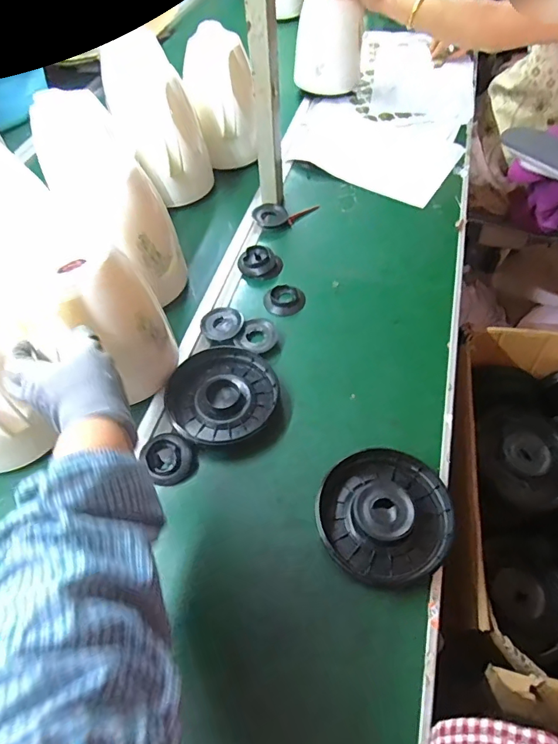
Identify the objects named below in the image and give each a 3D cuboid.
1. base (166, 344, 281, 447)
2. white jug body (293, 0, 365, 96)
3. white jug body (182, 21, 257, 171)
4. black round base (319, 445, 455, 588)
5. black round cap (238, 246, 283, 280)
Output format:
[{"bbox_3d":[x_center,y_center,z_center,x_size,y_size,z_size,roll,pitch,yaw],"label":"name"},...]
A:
[{"bbox_3d":[-0.076,0.023,0.597,0.138,0.025,0.141,-2,56,4],"label":"base"},{"bbox_3d":[0.103,-0.708,0.985,0.148,0.213,0.109,-10,56,-2],"label":"white jug body"},{"bbox_3d":[-0.103,-0.484,0.819,0.109,0.187,0.109,-14,56,-5],"label":"white jug body"},{"bbox_3d":[0.112,0.148,0.493,0.138,0.027,0.139,-2,56,4],"label":"black round base"},{"bbox_3d":[-0.030,-0.171,0.731,0.061,0.032,0.049,11,58,12],"label":"black round cap"}]

